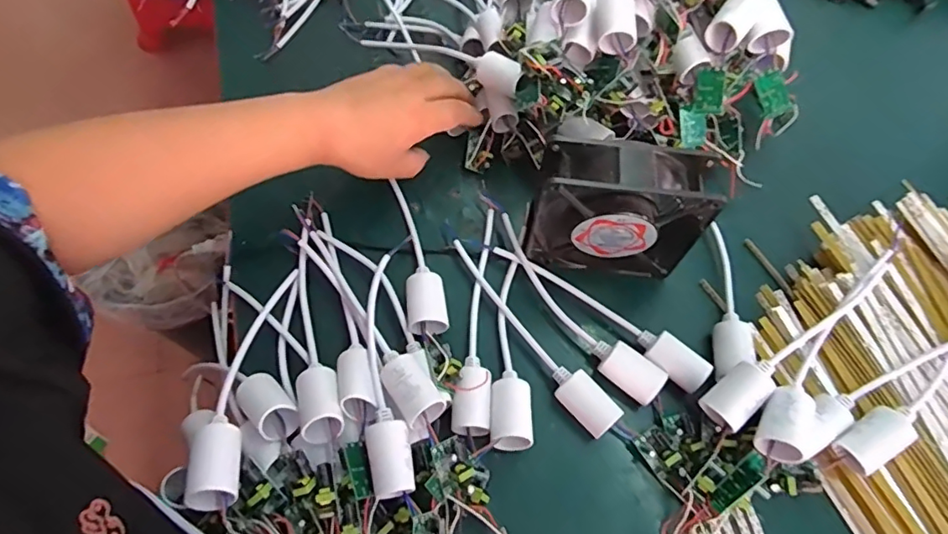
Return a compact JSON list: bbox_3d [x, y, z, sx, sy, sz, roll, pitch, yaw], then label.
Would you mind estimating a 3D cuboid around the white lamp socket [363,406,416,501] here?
[{"bbox_3d":[-0.054,0.120,0.352,0.029,0.023,0.054,-10,64,-7],"label":"white lamp socket"}]

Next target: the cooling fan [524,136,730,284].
[{"bbox_3d":[0.104,-0.040,0.412,0.122,0.121,0.046,5,65,3],"label":"cooling fan"}]

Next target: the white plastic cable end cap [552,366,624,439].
[{"bbox_3d":[0.077,0.097,0.396,0.026,0.034,0.051,-37,70,-18],"label":"white plastic cable end cap"}]

